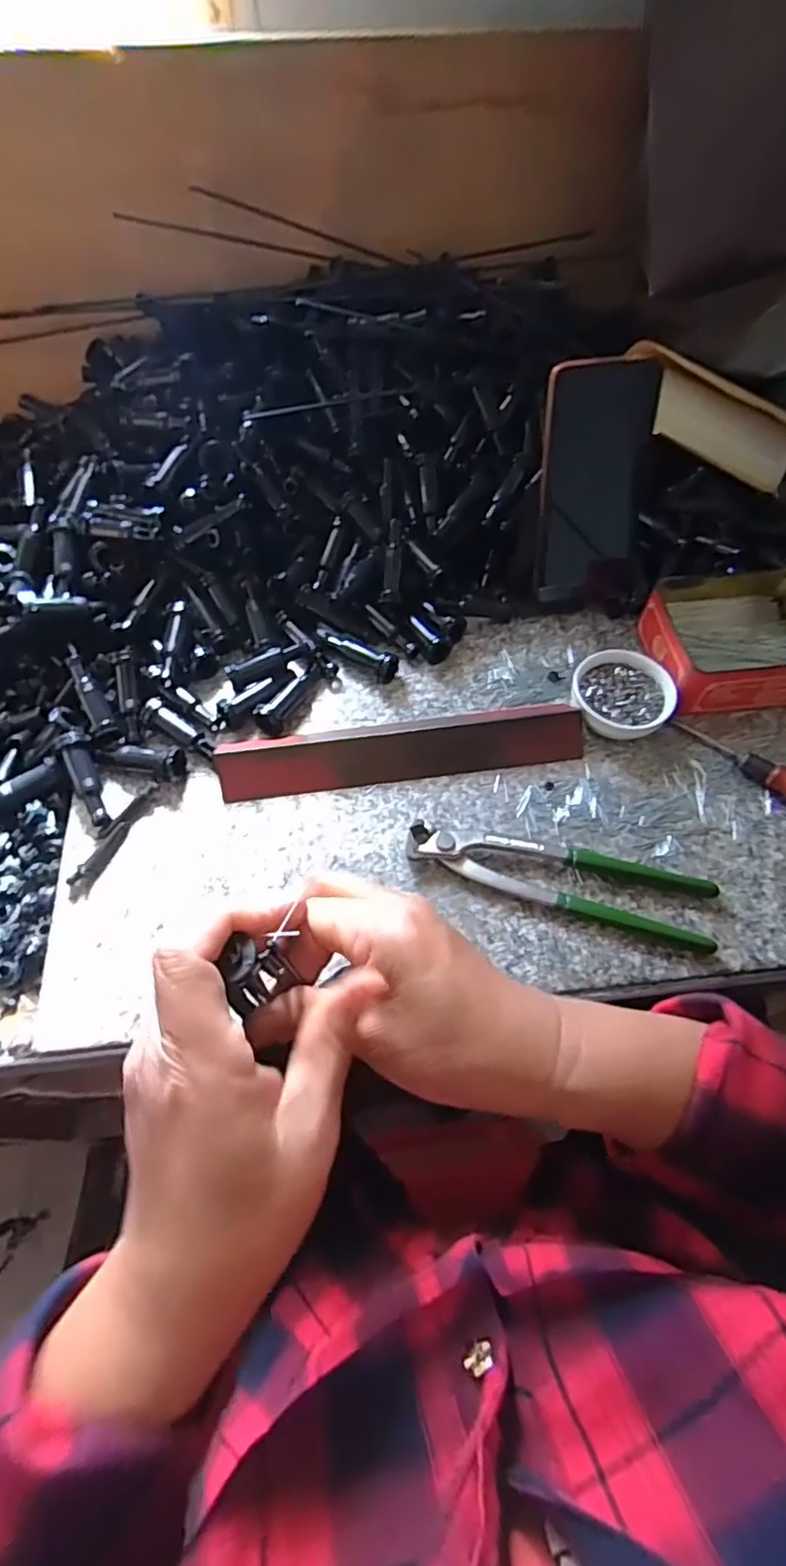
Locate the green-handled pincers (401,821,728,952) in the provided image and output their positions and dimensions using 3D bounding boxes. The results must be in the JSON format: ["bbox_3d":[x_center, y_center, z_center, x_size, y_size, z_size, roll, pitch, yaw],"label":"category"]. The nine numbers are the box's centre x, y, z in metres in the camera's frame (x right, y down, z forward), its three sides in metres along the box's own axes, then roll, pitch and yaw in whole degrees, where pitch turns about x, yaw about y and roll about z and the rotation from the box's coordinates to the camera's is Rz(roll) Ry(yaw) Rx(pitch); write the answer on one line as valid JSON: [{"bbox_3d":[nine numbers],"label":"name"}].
[{"bbox_3d":[0.106,0.061,0.401,0.194,0.019,0.048,12,60,7],"label":"green-handled pincers"}]

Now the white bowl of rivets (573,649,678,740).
[{"bbox_3d":[0.169,-0.063,0.466,0.070,0.028,0.066,0,60,0],"label":"white bowl of rivets"}]

